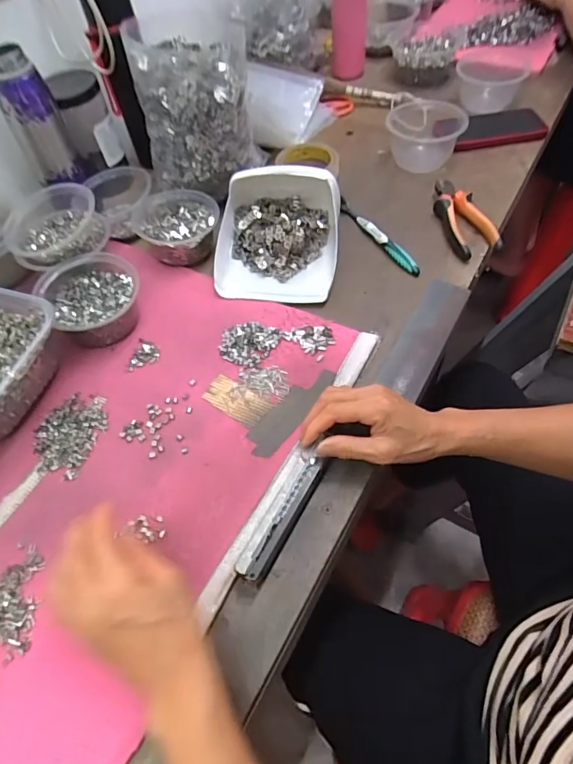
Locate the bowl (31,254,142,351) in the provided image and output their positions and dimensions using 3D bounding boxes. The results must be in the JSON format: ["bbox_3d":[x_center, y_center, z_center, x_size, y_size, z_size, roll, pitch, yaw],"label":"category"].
[{"bbox_3d":[-0.224,-0.094,0.550,0.104,0.056,0.113,-3,55,4],"label":"bowl"}]

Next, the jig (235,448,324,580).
[{"bbox_3d":[-0.006,0.116,0.414,0.030,0.022,0.120,25,63,18],"label":"jig"}]

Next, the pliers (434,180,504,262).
[{"bbox_3d":[0.240,-0.227,0.637,0.052,0.032,0.153,-8,55,0],"label":"pliers"}]

